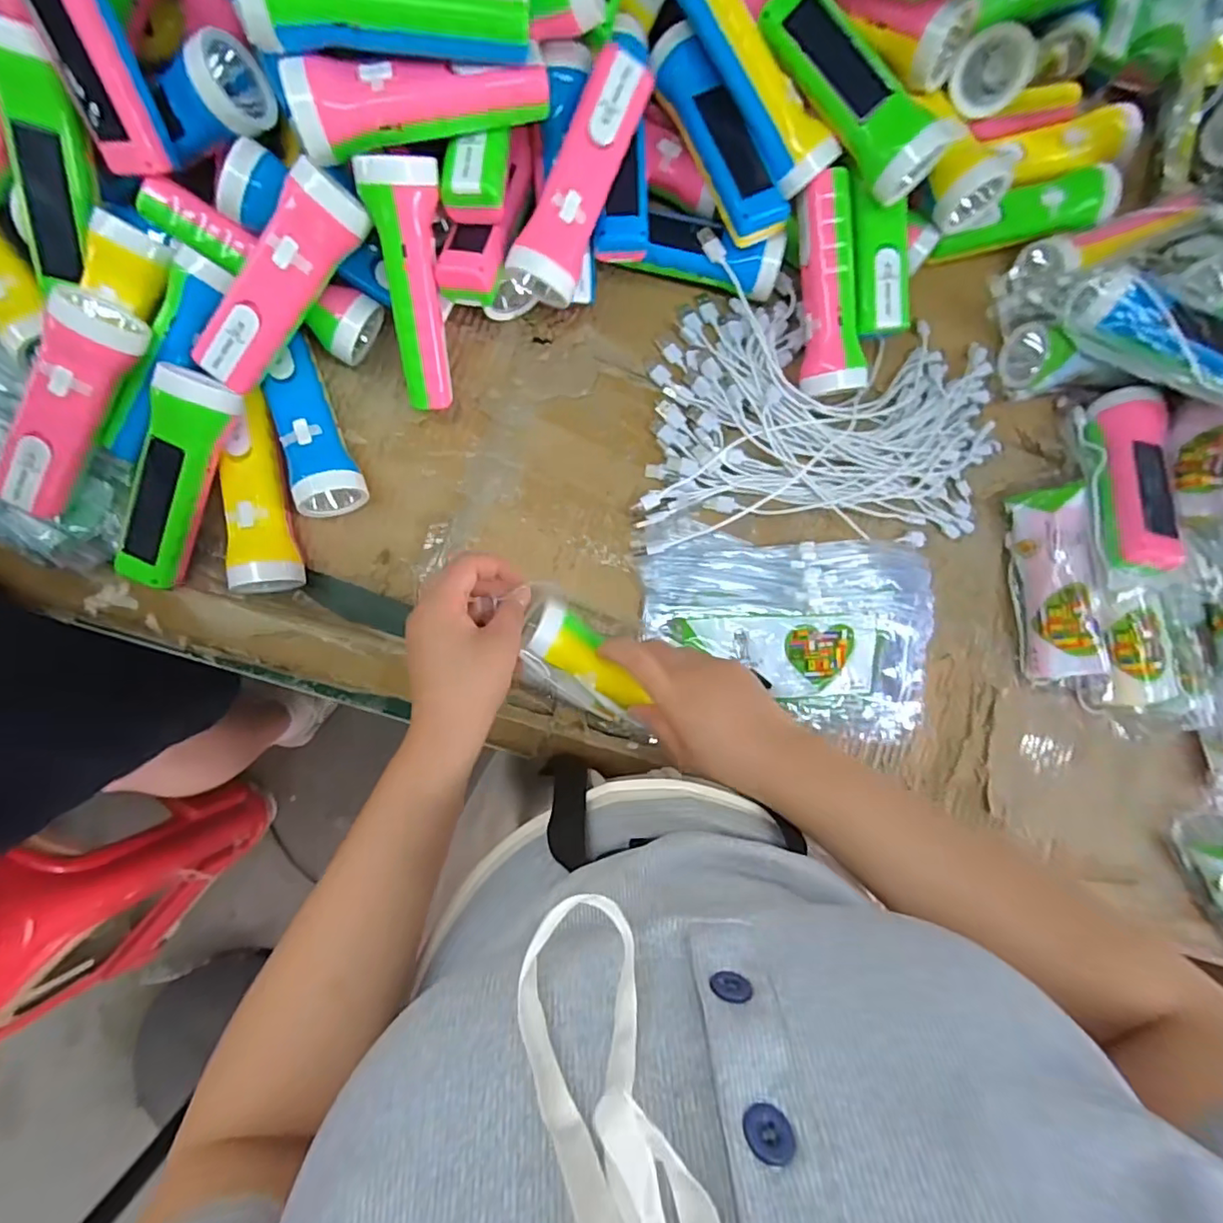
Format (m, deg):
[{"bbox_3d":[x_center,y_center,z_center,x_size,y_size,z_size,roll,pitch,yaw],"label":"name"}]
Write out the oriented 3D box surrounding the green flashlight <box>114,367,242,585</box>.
[{"bbox_3d":[-0.323,-0.095,0.427,0.045,0.043,0.161,24,102,-5],"label":"green flashlight"}]

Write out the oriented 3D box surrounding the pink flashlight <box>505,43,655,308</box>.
[{"bbox_3d":[-0.023,-0.310,0.418,0.048,0.040,0.159,23,90,-5],"label":"pink flashlight"}]

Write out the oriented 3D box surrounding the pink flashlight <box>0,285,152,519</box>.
[{"bbox_3d":[-0.385,-0.140,0.411,0.046,0.053,0.162,35,104,-5],"label":"pink flashlight"}]

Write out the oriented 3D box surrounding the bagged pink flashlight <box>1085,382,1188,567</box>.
[{"bbox_3d":[0.436,-0.108,0.480,0.054,0.040,0.173,16,69,-5],"label":"bagged pink flashlight"}]

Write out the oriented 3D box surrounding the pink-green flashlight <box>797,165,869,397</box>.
[{"bbox_3d":[0.174,-0.256,0.464,0.047,0.047,0.156,-10,92,-4],"label":"pink-green flashlight"}]

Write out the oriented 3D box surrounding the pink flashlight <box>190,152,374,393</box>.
[{"bbox_3d":[-0.231,-0.225,0.402,0.157,0.043,0.044,-43,95,19],"label":"pink flashlight"}]

